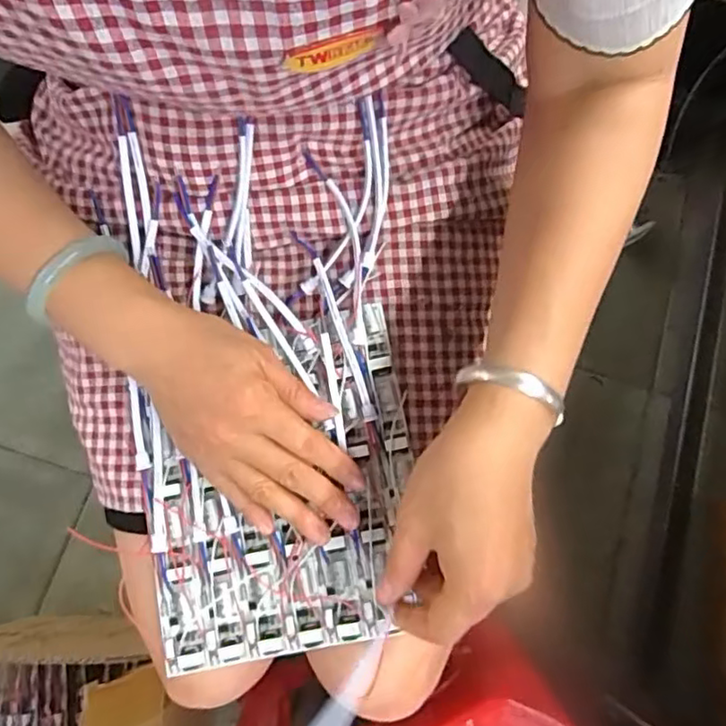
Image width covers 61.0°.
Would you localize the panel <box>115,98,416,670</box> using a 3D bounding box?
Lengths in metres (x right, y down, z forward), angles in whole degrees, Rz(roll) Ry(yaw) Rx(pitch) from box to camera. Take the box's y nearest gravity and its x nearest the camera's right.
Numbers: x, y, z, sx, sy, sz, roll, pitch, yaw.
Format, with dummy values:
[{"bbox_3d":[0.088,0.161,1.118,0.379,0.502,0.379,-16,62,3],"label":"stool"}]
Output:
[{"bbox_3d":[-0.062,0.018,0.399,0.185,0.067,0.336,-4,86,1],"label":"panel"}]

